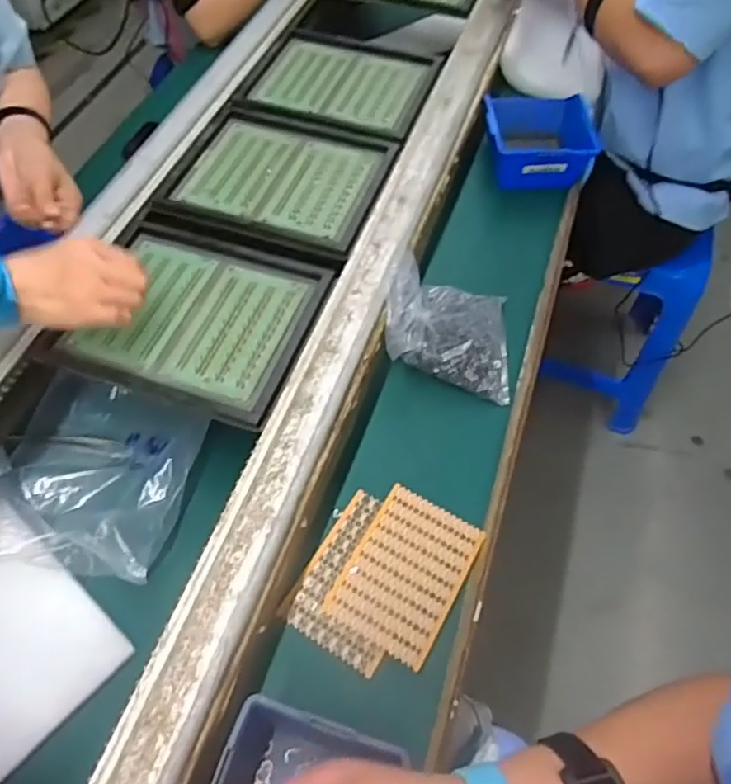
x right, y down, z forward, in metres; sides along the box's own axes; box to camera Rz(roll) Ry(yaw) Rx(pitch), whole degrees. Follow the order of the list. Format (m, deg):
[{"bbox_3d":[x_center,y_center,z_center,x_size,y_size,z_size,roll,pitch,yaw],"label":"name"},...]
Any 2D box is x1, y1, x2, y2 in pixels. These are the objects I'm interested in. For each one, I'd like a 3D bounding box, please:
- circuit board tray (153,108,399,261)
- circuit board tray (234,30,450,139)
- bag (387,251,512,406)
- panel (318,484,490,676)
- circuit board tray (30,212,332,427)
[{"bbox_3d":[-0.092,-0.241,0.671,0.217,0.014,0.190,19,58,9],"label":"circuit board tray"},{"bbox_3d":[-0.026,-0.396,0.767,0.215,0.019,0.184,17,58,9],"label":"circuit board tray"},{"bbox_3d":[0.083,-0.064,0.593,0.130,0.064,0.111,10,57,3],"label":"bag"},{"bbox_3d":[0.033,0.145,0.494,0.090,0.009,0.122,27,60,14],"label":"panel"},{"bbox_3d":[-0.156,-0.078,0.572,0.215,0.021,0.190,18,58,9],"label":"circuit board tray"}]

